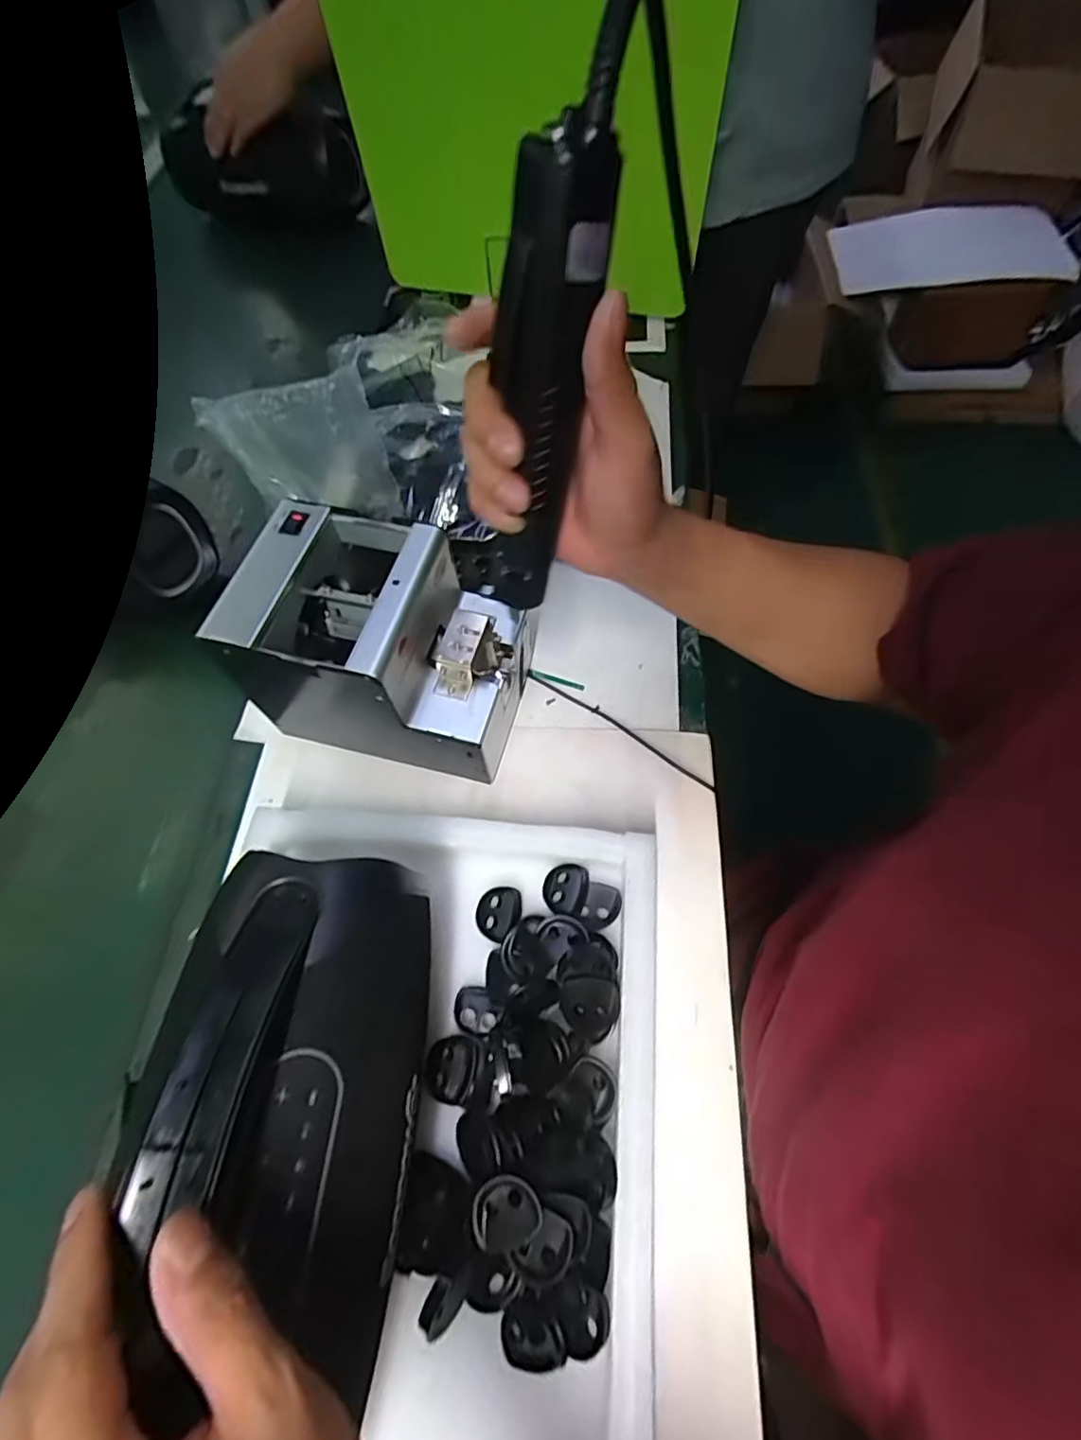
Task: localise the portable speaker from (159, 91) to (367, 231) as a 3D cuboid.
[{"bbox_3d":[-0.405,-0.820,0.831,0.255,0.121,0.125,19,66,13],"label":"portable speaker"}]

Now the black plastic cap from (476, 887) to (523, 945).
[{"bbox_3d":[-0.029,0.129,0.381,0.029,0.004,0.035,13,65,10],"label":"black plastic cap"}]

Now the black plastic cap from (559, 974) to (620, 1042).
[{"bbox_3d":[0.029,0.173,0.343,0.035,0.005,0.035,-2,64,3],"label":"black plastic cap"}]

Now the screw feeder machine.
[{"bbox_3d":[-0.108,-0.051,0.424,0.174,0.150,0.121,12,65,10],"label":"screw feeder machine"}]

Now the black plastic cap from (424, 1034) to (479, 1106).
[{"bbox_3d":[-0.054,0.210,0.343,0.032,0.006,0.035,14,65,10],"label":"black plastic cap"}]

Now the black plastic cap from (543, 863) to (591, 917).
[{"bbox_3d":[0.017,0.115,0.387,0.029,0.009,0.034,16,66,12],"label":"black plastic cap"}]

